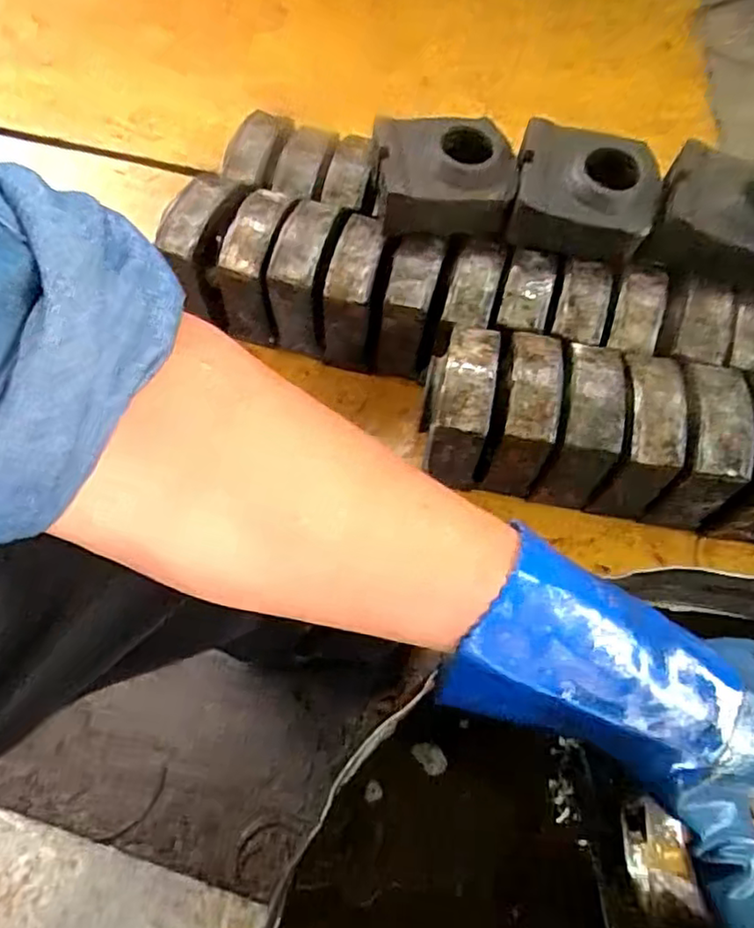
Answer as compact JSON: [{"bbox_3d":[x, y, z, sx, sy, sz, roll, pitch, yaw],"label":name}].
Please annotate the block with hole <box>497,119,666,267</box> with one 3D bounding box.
[{"bbox_3d":[0.274,-0.364,0.877,0.183,0.084,0.164,9,63,3],"label":"block with hole"}]

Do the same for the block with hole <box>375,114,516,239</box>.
[{"bbox_3d":[0.088,-0.387,0.882,0.189,0.111,0.112,6,63,1],"label":"block with hole"}]

